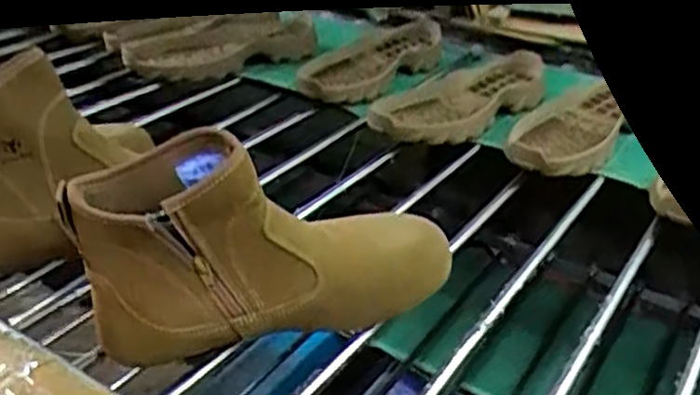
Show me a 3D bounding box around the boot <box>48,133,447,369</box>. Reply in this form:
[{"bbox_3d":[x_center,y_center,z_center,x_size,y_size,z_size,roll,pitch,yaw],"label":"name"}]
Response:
[{"bbox_3d":[-0.057,0.024,0.497,0.254,0.140,0.072,-14,34,-21],"label":"boot"}]

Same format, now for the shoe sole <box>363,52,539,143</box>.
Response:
[{"bbox_3d":[0.133,-0.121,0.855,0.112,0.030,0.257,25,40,35],"label":"shoe sole"}]

